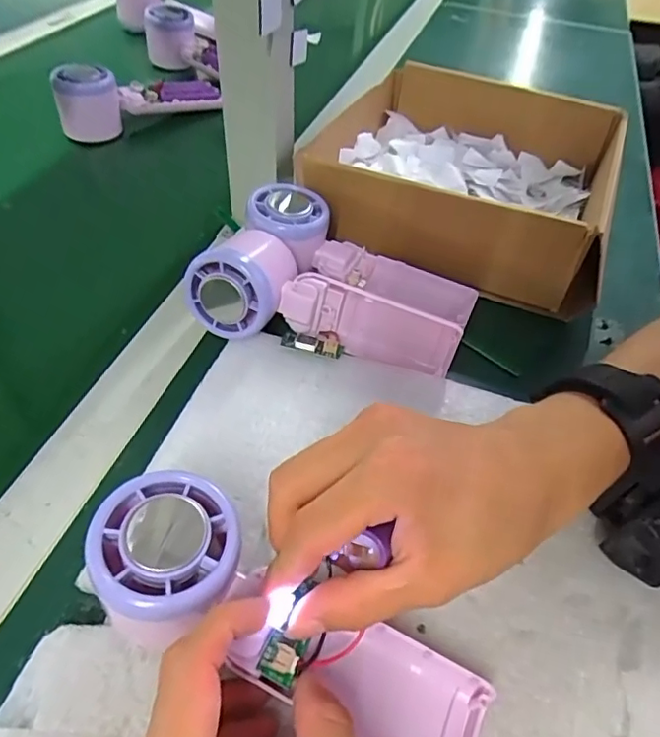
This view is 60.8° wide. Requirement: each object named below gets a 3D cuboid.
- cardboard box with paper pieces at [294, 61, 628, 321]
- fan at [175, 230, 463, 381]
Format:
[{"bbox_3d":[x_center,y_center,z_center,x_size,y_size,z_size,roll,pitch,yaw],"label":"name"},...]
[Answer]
[{"bbox_3d":[0.109,-0.165,0.463,0.227,0.071,0.231,16,48,12],"label":"cardboard box with paper pieces"},{"bbox_3d":[-0.002,-0.041,0.345,0.164,0.053,0.061,15,48,10],"label":"fan"}]

